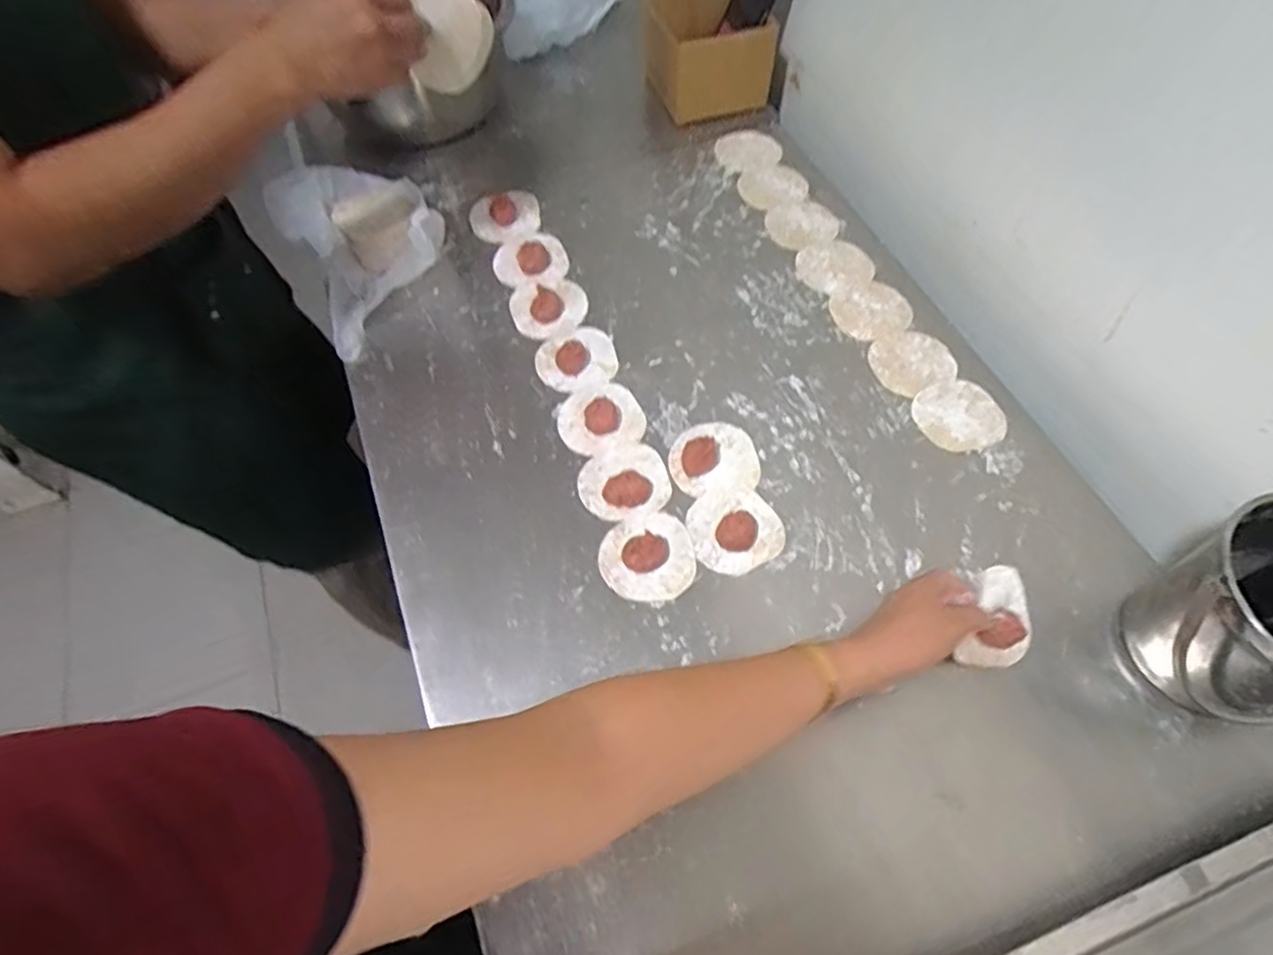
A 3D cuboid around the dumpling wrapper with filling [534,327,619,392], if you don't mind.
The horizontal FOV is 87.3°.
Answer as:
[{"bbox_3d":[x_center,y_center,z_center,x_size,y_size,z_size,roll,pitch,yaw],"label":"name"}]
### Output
[{"bbox_3d":[-0.064,-0.130,0.687,0.081,0.020,0.072,-17,63,-8],"label":"dumpling wrapper with filling"}]

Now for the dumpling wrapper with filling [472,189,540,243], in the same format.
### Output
[{"bbox_3d":[-0.151,-0.306,0.779,0.063,0.022,0.081,40,70,20],"label":"dumpling wrapper with filling"}]

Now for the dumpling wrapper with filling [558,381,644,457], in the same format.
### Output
[{"bbox_3d":[-0.037,-0.064,0.655,0.082,0.026,0.077,-1,62,1],"label":"dumpling wrapper with filling"}]

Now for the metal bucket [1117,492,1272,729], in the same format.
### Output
[{"bbox_3d":[0.447,0.101,0.473,0.144,0.139,0.119,25,65,14],"label":"metal bucket"}]

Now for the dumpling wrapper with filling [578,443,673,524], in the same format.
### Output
[{"bbox_3d":[-0.011,0.003,0.616,0.082,0.010,0.074,-14,62,-6],"label":"dumpling wrapper with filling"}]

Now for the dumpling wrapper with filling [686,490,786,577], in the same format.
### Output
[{"bbox_3d":[0.087,0.042,0.588,0.081,0.017,0.079,-1,62,1],"label":"dumpling wrapper with filling"}]

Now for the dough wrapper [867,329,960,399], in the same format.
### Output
[{"bbox_3d":[0.281,-0.120,0.685,0.084,0.004,0.075,-22,63,-10],"label":"dough wrapper"}]

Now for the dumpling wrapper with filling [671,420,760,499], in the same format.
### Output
[{"bbox_3d":[0.072,-0.026,0.624,0.080,0.026,0.077,-10,62,-4],"label":"dumpling wrapper with filling"}]

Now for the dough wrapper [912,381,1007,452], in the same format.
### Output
[{"bbox_3d":[0.315,-0.061,0.651,0.082,0.004,0.078,-1,62,1],"label":"dough wrapper"}]

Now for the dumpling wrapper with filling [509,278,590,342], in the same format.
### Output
[{"bbox_3d":[-0.095,-0.188,0.725,0.084,0.011,0.077,-25,64,-12],"label":"dumpling wrapper with filling"}]

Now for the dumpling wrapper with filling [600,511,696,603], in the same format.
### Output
[{"bbox_3d":[0.010,0.067,0.574,0.079,0.013,0.077,-1,62,1],"label":"dumpling wrapper with filling"}]

